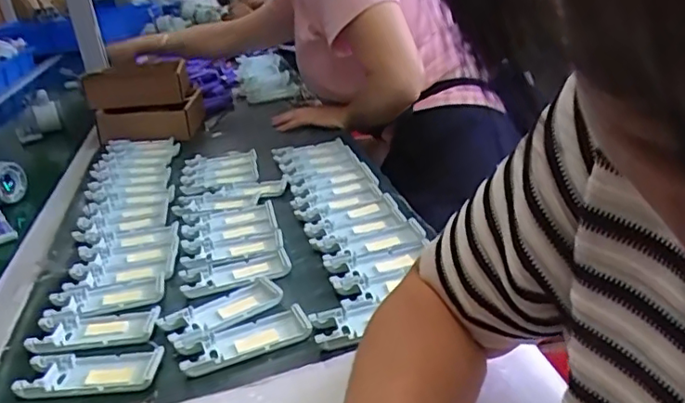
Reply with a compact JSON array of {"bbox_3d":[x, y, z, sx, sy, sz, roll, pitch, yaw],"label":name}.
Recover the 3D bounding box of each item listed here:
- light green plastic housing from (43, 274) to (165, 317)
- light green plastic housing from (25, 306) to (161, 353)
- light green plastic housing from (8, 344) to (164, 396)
[{"bbox_3d":[-0.221,0.088,0.563,0.101,0.009,0.047,-11,23,-9],"label":"light green plastic housing"},{"bbox_3d":[-0.212,0.109,0.513,0.103,0.011,0.050,-9,23,-5],"label":"light green plastic housing"},{"bbox_3d":[-0.193,0.131,0.459,0.103,0.012,0.044,-5,23,4],"label":"light green plastic housing"}]

